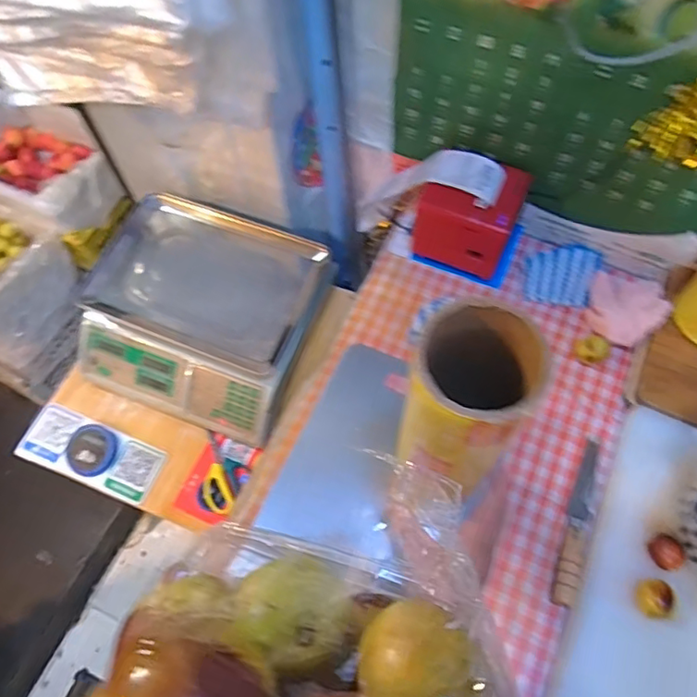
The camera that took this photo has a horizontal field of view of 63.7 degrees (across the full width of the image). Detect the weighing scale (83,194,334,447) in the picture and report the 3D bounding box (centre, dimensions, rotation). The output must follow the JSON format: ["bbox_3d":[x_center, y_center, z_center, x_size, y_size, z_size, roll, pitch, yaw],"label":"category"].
[{"bbox_3d":[-0.225,-0.065,0.892,0.340,0.107,0.333,18,66,11],"label":"weighing scale"}]

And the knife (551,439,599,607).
[{"bbox_3d":[0.267,0.193,0.643,0.024,0.014,0.195,20,67,11],"label":"knife"}]

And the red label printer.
[{"bbox_3d":[0.159,-0.182,0.765,0.136,0.102,0.111,22,67,12],"label":"red label printer"}]

